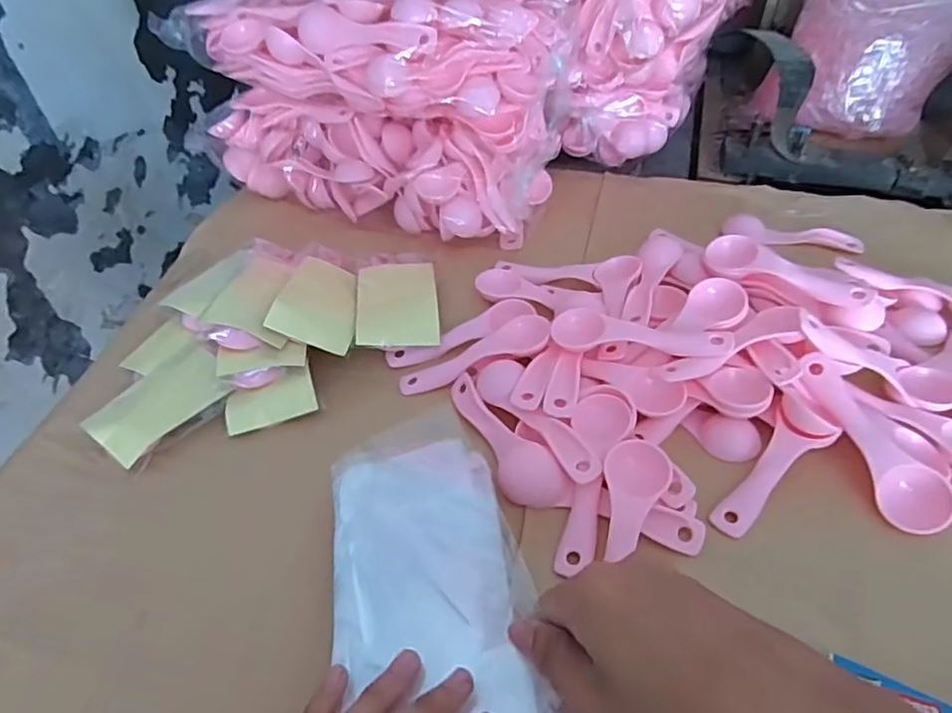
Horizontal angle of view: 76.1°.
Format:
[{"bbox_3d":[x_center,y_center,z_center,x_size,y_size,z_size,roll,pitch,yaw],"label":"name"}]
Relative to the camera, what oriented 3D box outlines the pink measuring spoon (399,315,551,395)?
[{"bbox_3d":[-0.001,0.000,0.429,0.111,0.011,0.026,-25,45,10],"label":"pink measuring spoon"}]

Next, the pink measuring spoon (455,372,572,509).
[{"bbox_3d":[0.013,0.044,0.378,0.032,0.013,0.115,-23,48,-17],"label":"pink measuring spoon"}]

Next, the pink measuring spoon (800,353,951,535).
[{"bbox_3d":[0.228,0.047,0.351,0.031,0.015,0.110,-17,62,-12],"label":"pink measuring spoon"}]

